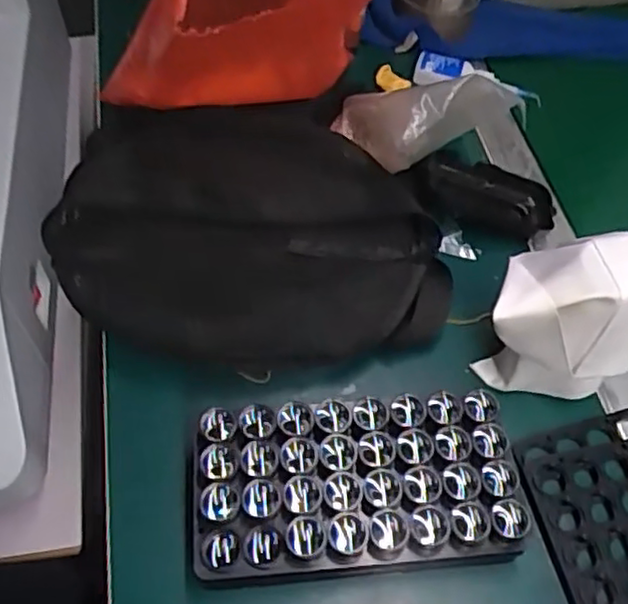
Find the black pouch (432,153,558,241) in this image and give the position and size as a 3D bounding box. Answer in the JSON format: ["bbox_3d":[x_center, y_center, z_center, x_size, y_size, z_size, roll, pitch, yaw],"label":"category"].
[{"bbox_3d":[0.145,-0.089,0.563,0.109,0.032,0.048,18,56,-6],"label":"black pouch"}]

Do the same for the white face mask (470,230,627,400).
[{"bbox_3d":[0.167,0.012,0.445,0.095,0.123,0.059,14,57,8],"label":"white face mask"}]

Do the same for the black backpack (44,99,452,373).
[{"bbox_3d":[-0.054,-0.059,0.522,0.298,0.068,0.233,-2,56,-4],"label":"black backpack"}]

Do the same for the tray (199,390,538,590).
[{"bbox_3d":[0.023,0.116,0.413,0.188,0.057,0.097,-4,56,-5],"label":"tray"}]

